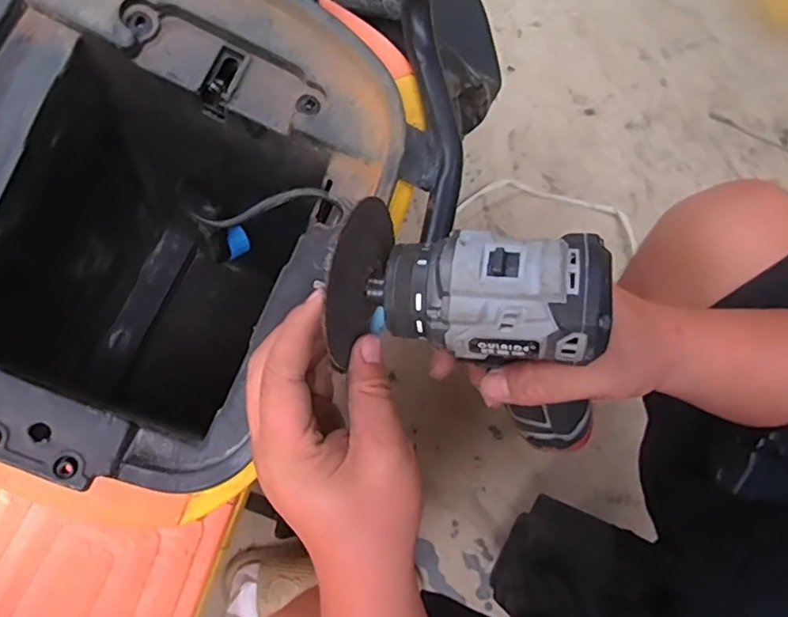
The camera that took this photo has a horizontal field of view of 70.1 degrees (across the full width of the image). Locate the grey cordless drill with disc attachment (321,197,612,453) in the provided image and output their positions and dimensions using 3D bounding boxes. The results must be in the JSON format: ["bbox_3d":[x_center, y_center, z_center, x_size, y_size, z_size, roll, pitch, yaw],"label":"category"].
[{"bbox_3d":[0.051,0.014,0.306,0.160,0.147,0.082,18,78,4],"label":"grey cordless drill with disc attachment"}]

